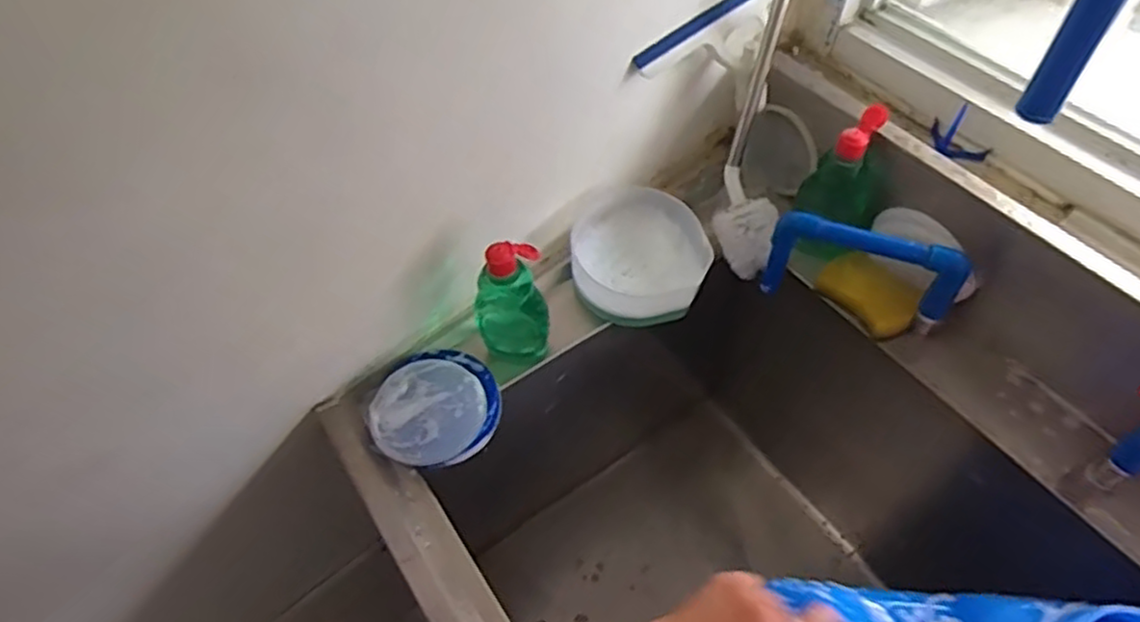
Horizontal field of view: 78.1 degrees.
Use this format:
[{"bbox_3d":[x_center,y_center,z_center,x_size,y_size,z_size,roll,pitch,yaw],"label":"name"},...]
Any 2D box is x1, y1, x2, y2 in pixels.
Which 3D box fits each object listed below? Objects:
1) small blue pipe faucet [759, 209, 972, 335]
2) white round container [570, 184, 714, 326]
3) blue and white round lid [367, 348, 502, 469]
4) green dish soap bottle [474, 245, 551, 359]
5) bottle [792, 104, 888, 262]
[{"bbox_3d":[0.290,-0.041,0.702,0.178,0.100,0.023,17,56,14],"label":"small blue pipe faucet"},{"bbox_3d":[0.076,-0.067,0.773,0.142,0.062,0.148,-1,54,2],"label":"white round container"},{"bbox_3d":[-0.130,0.093,0.681,0.114,0.026,0.121,-1,54,2],"label":"blue and white round lid"},{"bbox_3d":[-0.055,-0.005,0.679,0.063,0.148,0.051,-31,58,-18],"label":"green dish soap bottle"},{"bbox_3d":[0.292,-0.125,0.764,0.081,0.183,0.059,5,54,6],"label":"bottle"}]

